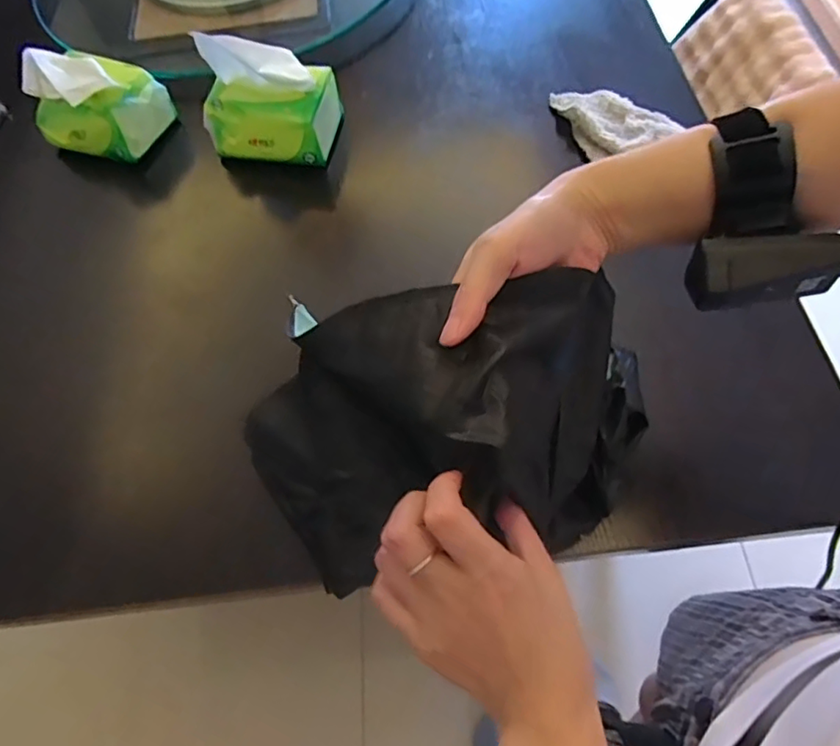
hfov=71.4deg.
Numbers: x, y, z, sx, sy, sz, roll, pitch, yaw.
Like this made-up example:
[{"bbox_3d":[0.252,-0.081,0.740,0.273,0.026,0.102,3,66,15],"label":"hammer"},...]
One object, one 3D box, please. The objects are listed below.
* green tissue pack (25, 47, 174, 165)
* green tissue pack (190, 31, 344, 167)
[{"bbox_3d":[-0.386,-0.322,0.688,0.156,0.075,0.102,11,64,10],"label":"green tissue pack"},{"bbox_3d":[-0.168,-0.304,0.642,0.137,0.110,0.092,5,63,7],"label":"green tissue pack"}]

